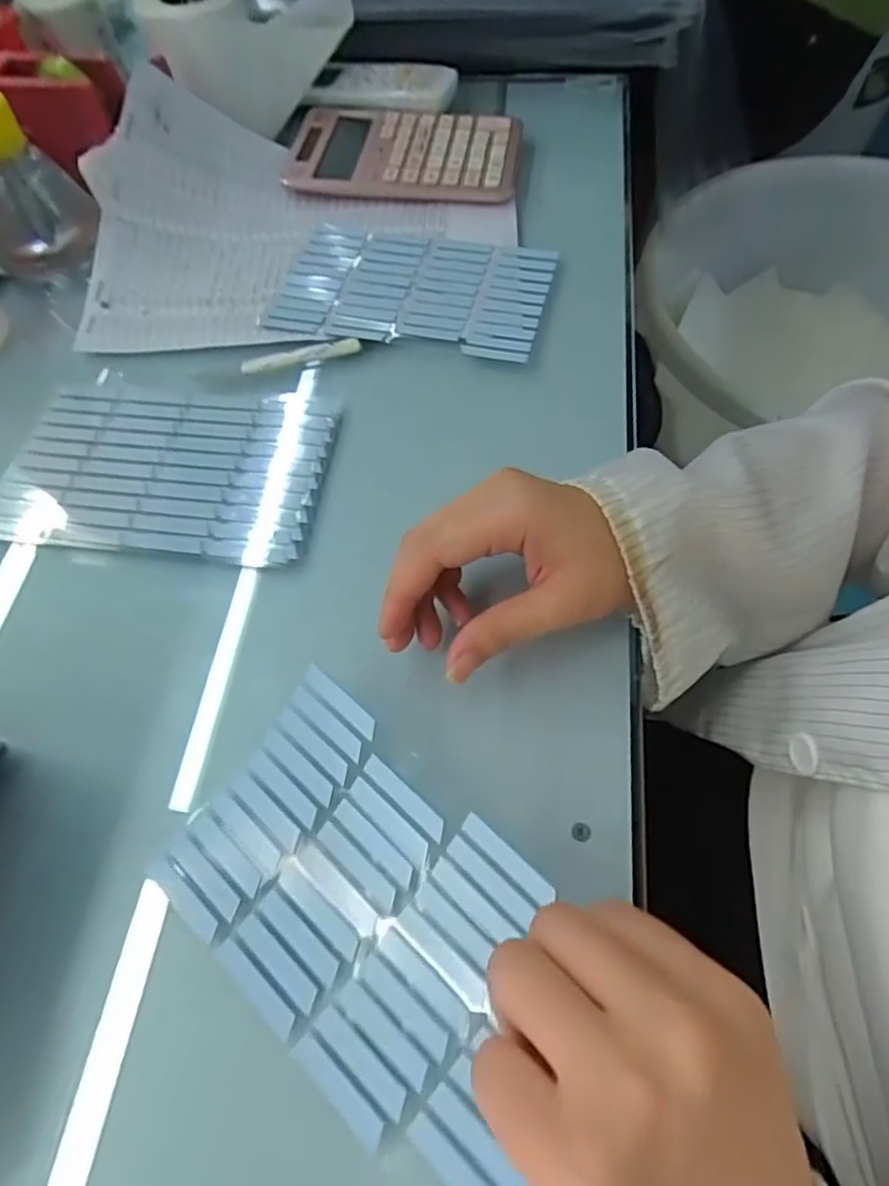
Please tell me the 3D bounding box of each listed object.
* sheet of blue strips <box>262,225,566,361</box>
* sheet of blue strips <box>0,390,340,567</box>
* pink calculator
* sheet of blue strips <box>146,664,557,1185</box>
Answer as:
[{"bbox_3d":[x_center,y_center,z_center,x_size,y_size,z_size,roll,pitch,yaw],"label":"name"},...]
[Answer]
[{"bbox_3d":[-0.024,-0.207,0.437,0.181,0.008,0.108,12,63,10],"label":"sheet of blue strips"},{"bbox_3d":[-0.163,-0.073,0.375,0.184,0.004,0.112,6,62,7],"label":"sheet of blue strips"},{"bbox_3d":[-0.035,-0.349,0.507,0.181,0.020,0.115,8,62,8],"label":"pink calculator"},{"bbox_3d":[-0.026,0.123,0.247,0.170,0.011,0.106,36,86,23],"label":"sheet of blue strips"}]

